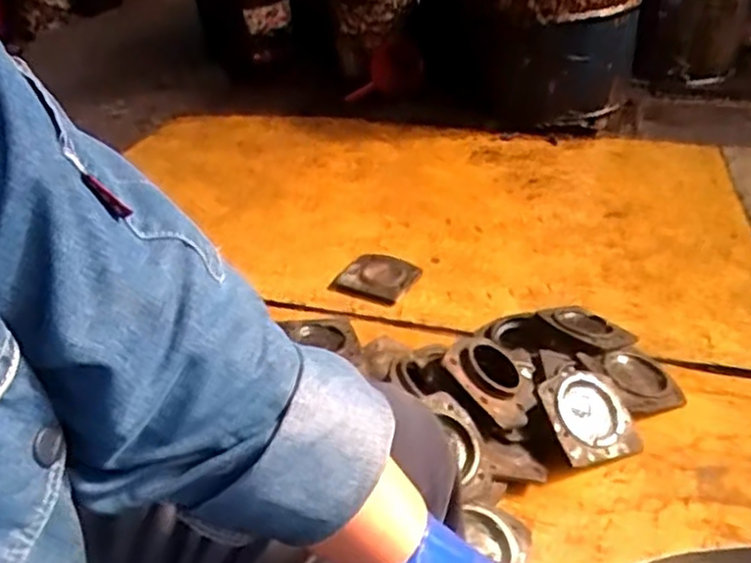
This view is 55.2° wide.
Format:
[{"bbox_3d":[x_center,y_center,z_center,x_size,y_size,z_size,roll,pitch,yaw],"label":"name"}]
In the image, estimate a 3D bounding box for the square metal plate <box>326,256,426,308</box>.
[{"bbox_3d":[0.006,-0.009,1.571,0.146,0.024,0.189,13,38,23],"label":"square metal plate"}]

